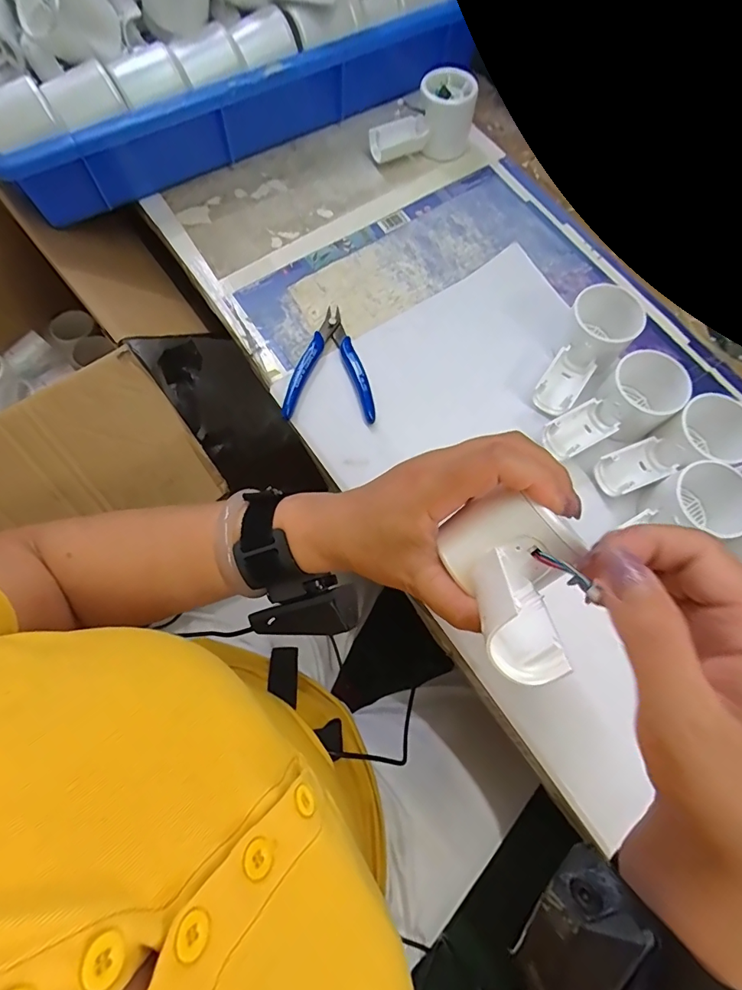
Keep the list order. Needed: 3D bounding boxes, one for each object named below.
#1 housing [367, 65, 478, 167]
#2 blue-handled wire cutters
[{"bbox_3d":[0.054,-0.403,0.487,0.115,0.060,0.052,-14,72,-7],"label":"housing"},{"bbox_3d":[-0.032,-0.119,0.410,0.078,0.009,0.117,6,71,0],"label":"blue-handled wire cutters"}]

